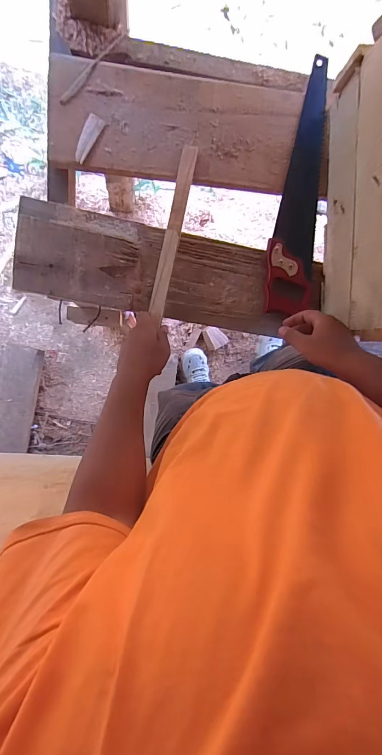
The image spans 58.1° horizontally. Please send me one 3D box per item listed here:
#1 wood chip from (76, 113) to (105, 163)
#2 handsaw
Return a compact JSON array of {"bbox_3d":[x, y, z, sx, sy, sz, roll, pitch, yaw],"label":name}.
[{"bbox_3d":[-0.172,-0.401,0.578,0.025,0.006,0.079,24,92,-7],"label":"wood chip"},{"bbox_3d":[0.204,-0.351,0.639,0.091,0.025,0.461,6,94,-6],"label":"handsaw"}]

